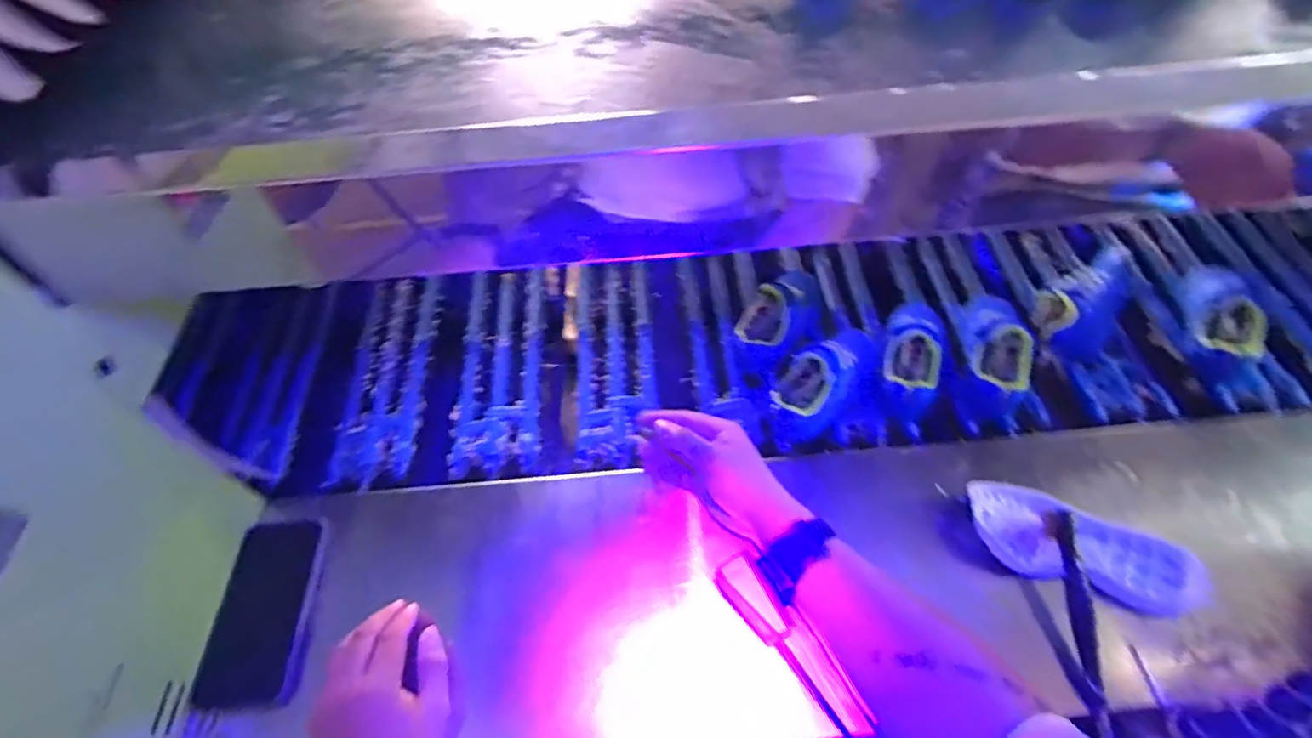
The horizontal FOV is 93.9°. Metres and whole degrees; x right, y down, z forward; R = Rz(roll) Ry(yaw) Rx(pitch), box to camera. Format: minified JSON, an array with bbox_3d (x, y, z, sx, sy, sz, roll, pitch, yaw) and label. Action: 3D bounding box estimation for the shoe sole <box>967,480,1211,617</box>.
[{"bbox_3d":[0.374,0.155,0.534,0.192,0.023,0.078,20,61,12],"label":"shoe sole"}]

